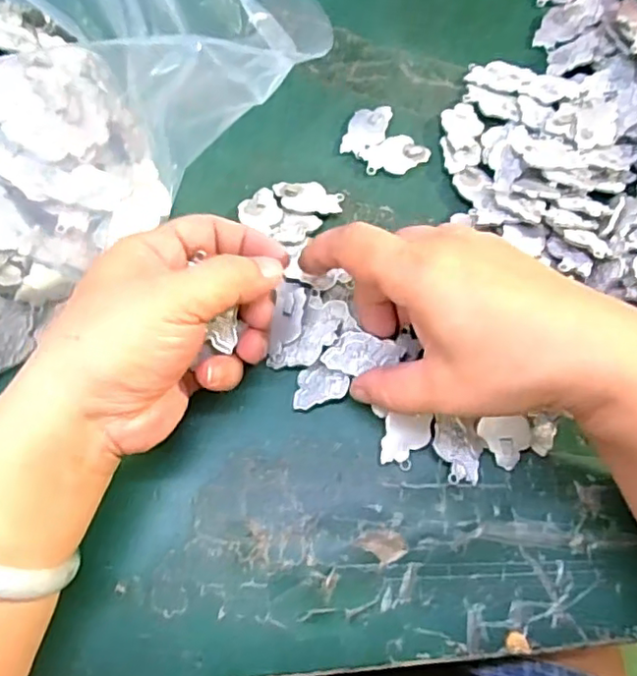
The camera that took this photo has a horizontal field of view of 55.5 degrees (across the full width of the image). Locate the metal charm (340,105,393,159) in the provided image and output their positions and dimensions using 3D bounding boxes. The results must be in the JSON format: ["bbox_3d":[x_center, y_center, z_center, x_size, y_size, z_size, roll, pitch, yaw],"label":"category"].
[{"bbox_3d":[0.028,-0.118,0.345,0.021,0.005,0.035,17,71,5],"label":"metal charm"}]

